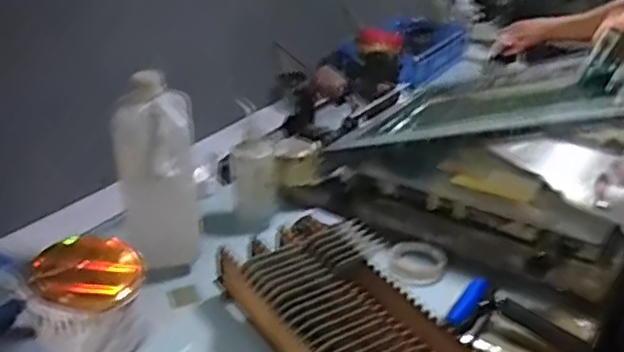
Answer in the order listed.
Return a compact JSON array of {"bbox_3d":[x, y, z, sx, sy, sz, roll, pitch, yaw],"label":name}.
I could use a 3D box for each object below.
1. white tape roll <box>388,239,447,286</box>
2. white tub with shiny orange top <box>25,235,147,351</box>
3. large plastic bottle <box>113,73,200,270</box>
[{"bbox_3d":[0.167,0.139,1.036,0.082,0.037,0.087,1,28,-1],"label":"white tape roll"},{"bbox_3d":[-0.294,0.170,0.869,0.138,0.128,0.147,-5,29,-12],"label":"white tub with shiny orange top"},{"bbox_3d":[-0.237,-0.002,0.995,0.113,0.294,0.093,-3,28,-8],"label":"large plastic bottle"}]

